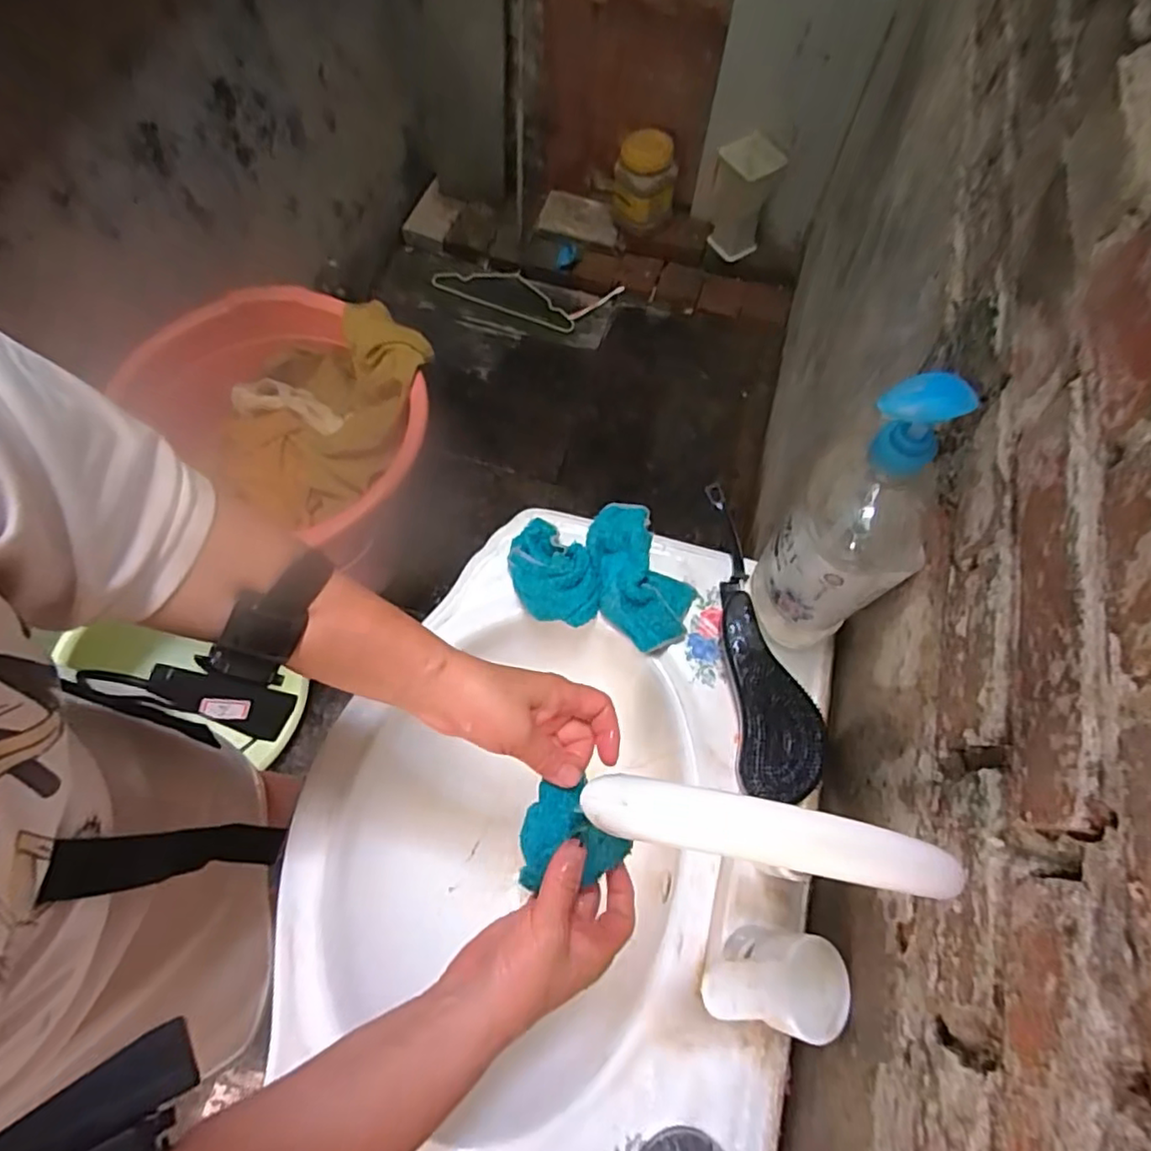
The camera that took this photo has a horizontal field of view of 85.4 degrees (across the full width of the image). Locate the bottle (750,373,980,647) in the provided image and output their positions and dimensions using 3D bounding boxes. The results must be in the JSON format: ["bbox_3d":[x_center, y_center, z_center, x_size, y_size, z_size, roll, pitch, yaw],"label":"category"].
[{"bbox_3d":[0.196,-0.026,0.456,0.067,0.262,0.087,-21,69,-6],"label":"bottle"}]

